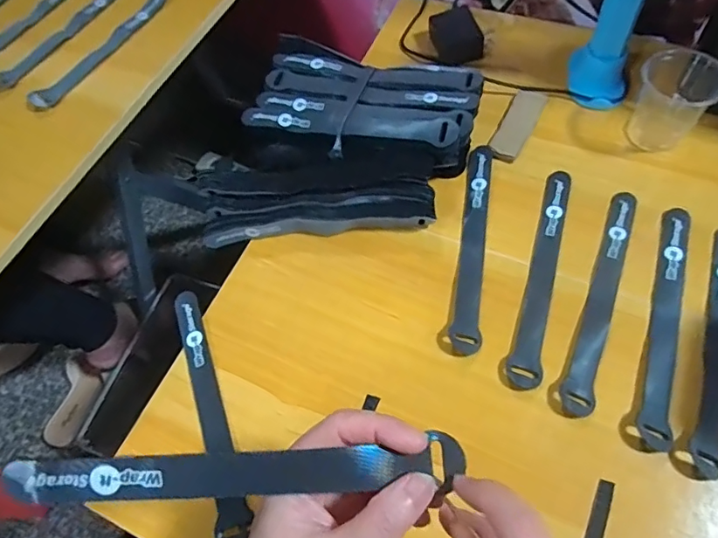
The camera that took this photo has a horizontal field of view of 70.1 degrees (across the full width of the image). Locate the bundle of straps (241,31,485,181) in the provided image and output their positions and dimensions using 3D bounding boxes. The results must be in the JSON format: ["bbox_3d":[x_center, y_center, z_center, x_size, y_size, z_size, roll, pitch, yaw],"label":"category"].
[{"bbox_3d":[0.007,-0.158,0.494,0.211,0.044,0.133,16,61,14],"label":"bundle of straps"}]

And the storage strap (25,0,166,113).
[{"bbox_3d":[-0.283,-0.245,0.565,0.028,0.013,0.213,21,62,16],"label":"storage strap"}]

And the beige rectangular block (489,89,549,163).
[{"bbox_3d":[0.155,-0.142,0.500,0.030,0.007,0.105,23,63,17],"label":"beige rectangular block"}]

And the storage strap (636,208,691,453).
[{"bbox_3d":[0.234,0.035,0.388,0.022,0.004,0.205,18,62,14],"label":"storage strap"}]

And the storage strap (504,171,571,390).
[{"bbox_3d":[0.148,-0.002,0.413,0.024,0.004,0.204,14,61,12],"label":"storage strap"}]

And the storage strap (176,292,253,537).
[{"bbox_3d":[-0.110,0.098,0.376,0.022,0.013,0.194,-19,59,-7],"label":"storage strap"}]

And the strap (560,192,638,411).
[{"bbox_3d":[0.192,0.017,0.403,0.022,0.004,0.206,19,62,15],"label":"strap"}]

